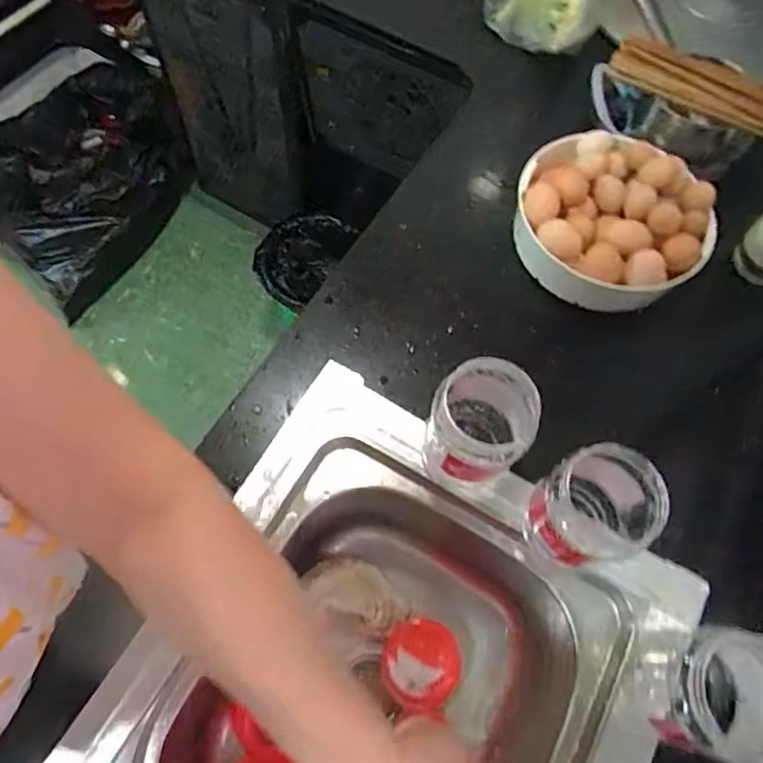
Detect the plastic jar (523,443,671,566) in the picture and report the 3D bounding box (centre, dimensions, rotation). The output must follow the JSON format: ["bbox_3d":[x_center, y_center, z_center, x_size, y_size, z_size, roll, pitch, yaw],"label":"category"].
[{"bbox_3d":[0.185,0.115,0.514,0.085,0.119,0.087,1,65,-3],"label":"plastic jar"}]

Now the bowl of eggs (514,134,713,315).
[{"bbox_3d":[0.259,-0.185,0.662,0.208,0.080,0.179,24,66,8],"label":"bowl of eggs"}]

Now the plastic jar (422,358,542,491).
[{"bbox_3d":[0.087,0.048,0.558,0.084,0.135,0.089,1,65,-3],"label":"plastic jar"}]

